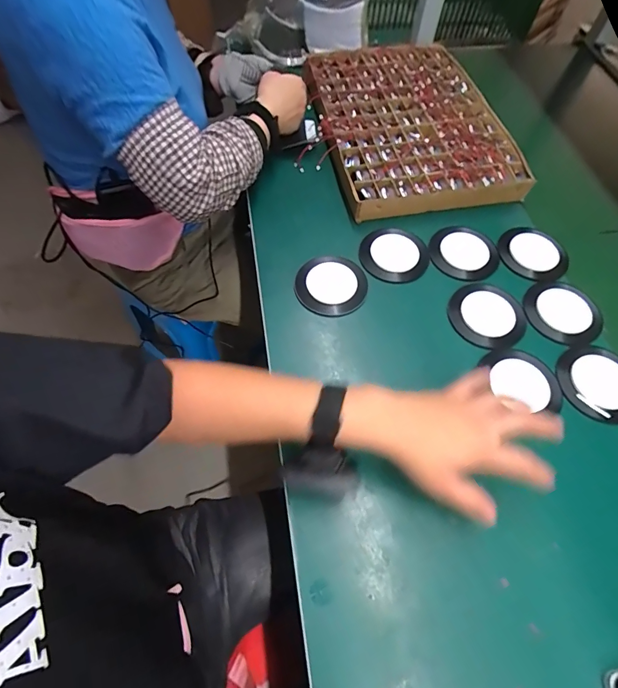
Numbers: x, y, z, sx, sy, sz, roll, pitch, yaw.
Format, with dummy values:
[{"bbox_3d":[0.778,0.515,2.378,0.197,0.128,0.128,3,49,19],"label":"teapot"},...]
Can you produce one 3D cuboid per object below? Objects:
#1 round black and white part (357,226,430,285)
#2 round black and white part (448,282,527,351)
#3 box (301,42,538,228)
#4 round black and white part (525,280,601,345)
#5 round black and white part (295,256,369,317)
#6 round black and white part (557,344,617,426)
[{"bbox_3d":[0.123,-0.131,0.544,0.093,0.016,0.093,0,71,-1],"label":"round black and white part"},{"bbox_3d":[0.239,-0.043,0.501,0.095,0.012,0.100,1,61,-1],"label":"round black and white part"},{"bbox_3d":[0.170,-0.402,0.670,0.305,0.045,0.425,-8,62,-6],"label":"box"},{"bbox_3d":[0.341,-0.043,0.504,0.089,0.014,0.097,1,61,-1],"label":"round black and white part"},{"bbox_3d":[0.031,-0.083,0.522,0.095,0.015,0.092,1,61,-1],"label":"round black and white part"},{"bbox_3d":[0.354,0.046,0.451,0.086,0.014,0.096,-36,68,-19],"label":"round black and white part"}]

